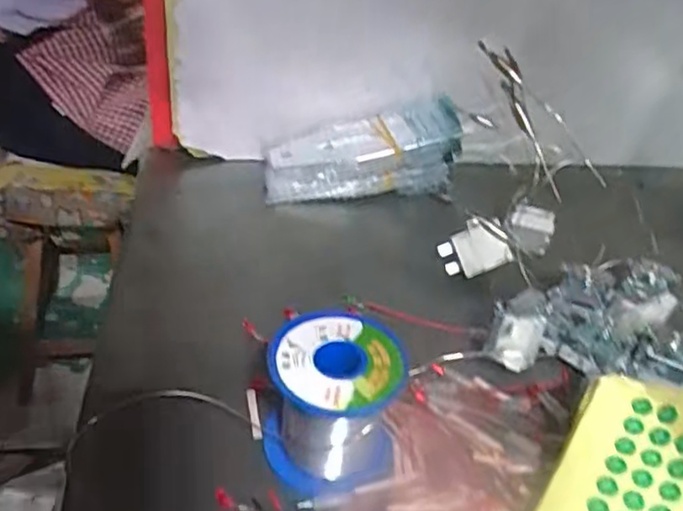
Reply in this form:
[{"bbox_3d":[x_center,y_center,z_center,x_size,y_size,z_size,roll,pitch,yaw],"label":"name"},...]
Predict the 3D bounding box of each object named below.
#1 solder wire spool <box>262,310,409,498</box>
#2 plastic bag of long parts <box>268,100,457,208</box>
[{"bbox_3d":[-0.004,0.072,0.324,0.064,0.062,0.061,4,36,-1],"label":"solder wire spool"},{"bbox_3d":[0.016,-0.084,0.546,0.160,0.061,0.057,-6,37,-15],"label":"plastic bag of long parts"}]

